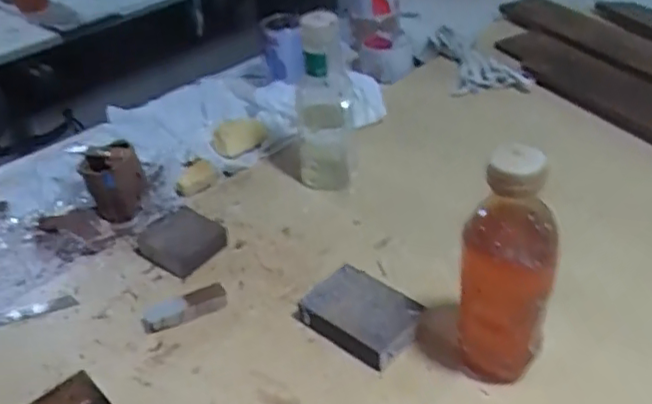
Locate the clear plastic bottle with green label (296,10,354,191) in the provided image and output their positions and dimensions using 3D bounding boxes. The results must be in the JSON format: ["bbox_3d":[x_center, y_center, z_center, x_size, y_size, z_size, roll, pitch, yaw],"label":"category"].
[{"bbox_3d":[-0.002,-0.116,0.716,0.072,0.208,0.068,-5,37,-1],"label":"clear plastic bottle with green label"}]

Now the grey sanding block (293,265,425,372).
[{"bbox_3d":[0.034,0.102,0.573,0.107,0.026,0.077,25,46,33],"label":"grey sanding block"}]

